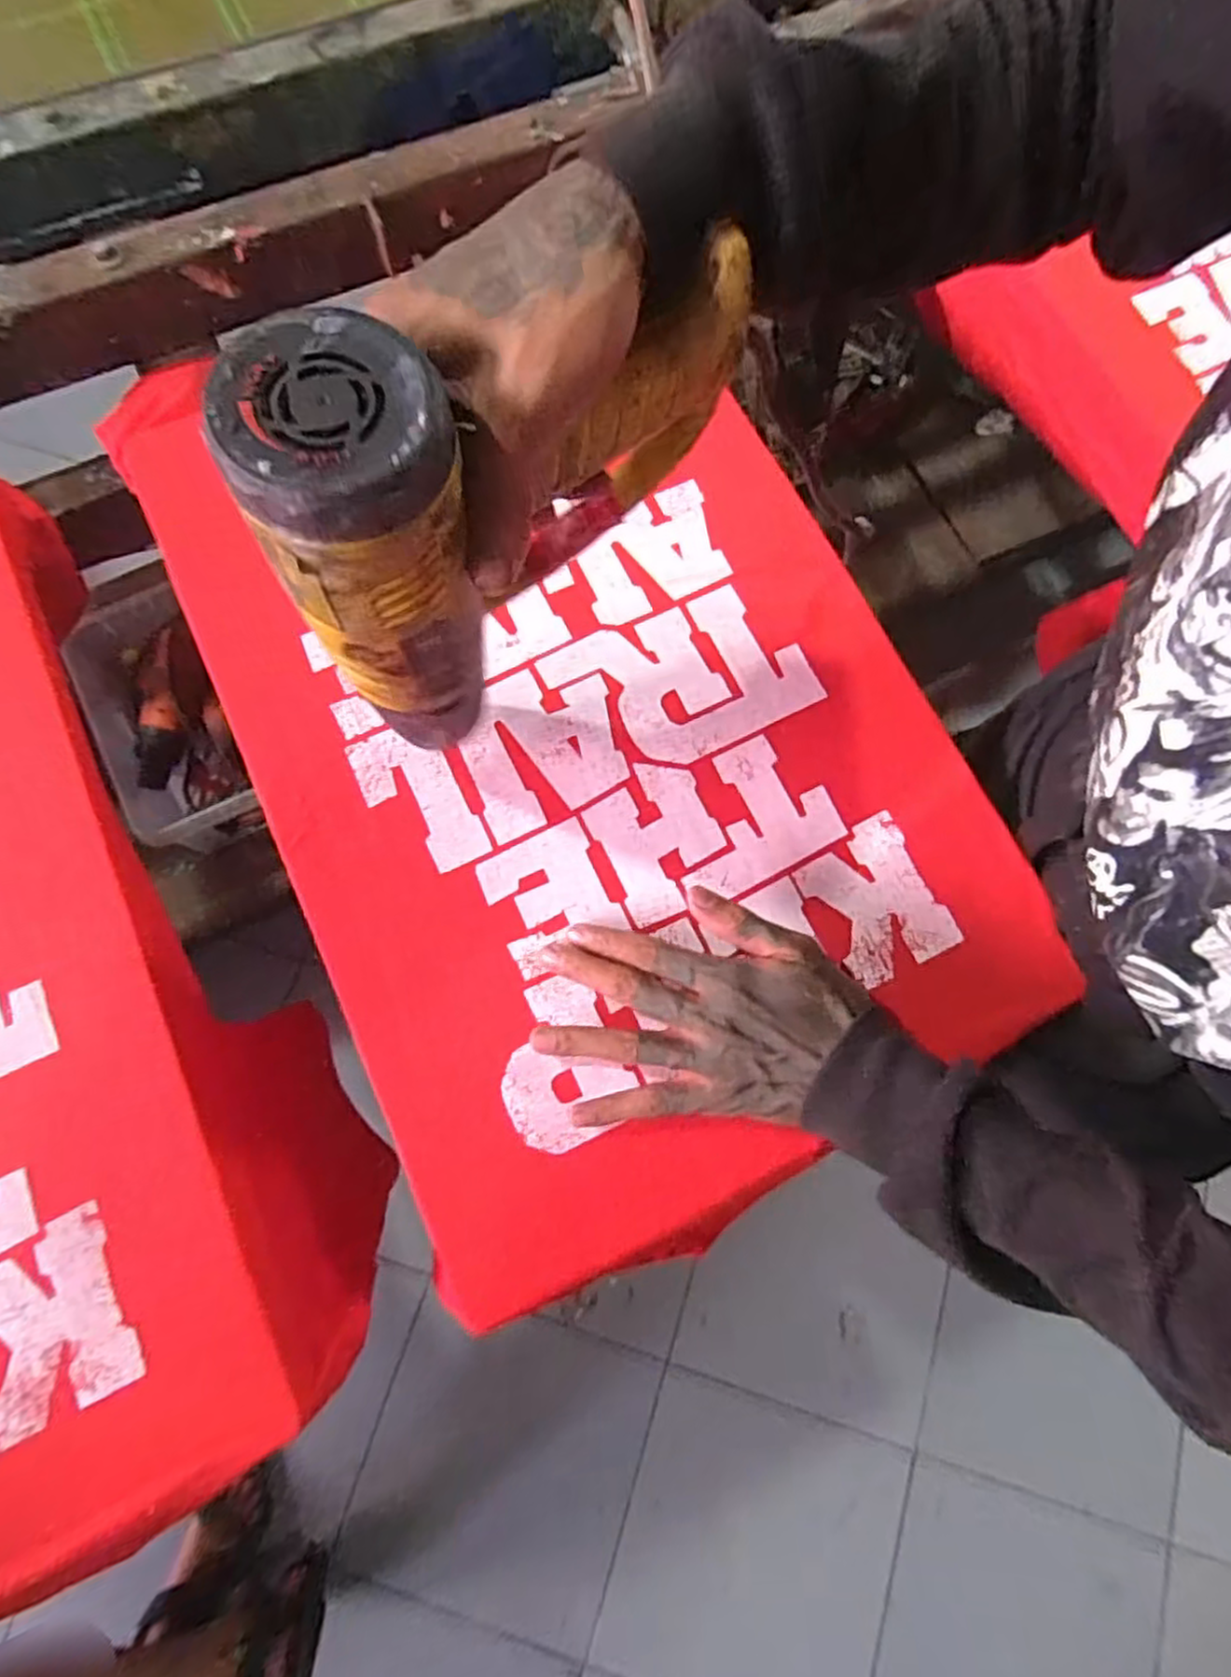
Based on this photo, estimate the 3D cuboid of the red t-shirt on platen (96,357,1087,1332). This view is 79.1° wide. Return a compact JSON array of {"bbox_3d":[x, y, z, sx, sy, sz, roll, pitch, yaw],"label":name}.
[{"bbox_3d":[-0.027,-0.085,0.469,0.394,0.026,0.596,-26,79,-6],"label":"red t-shirt on platen"}]

